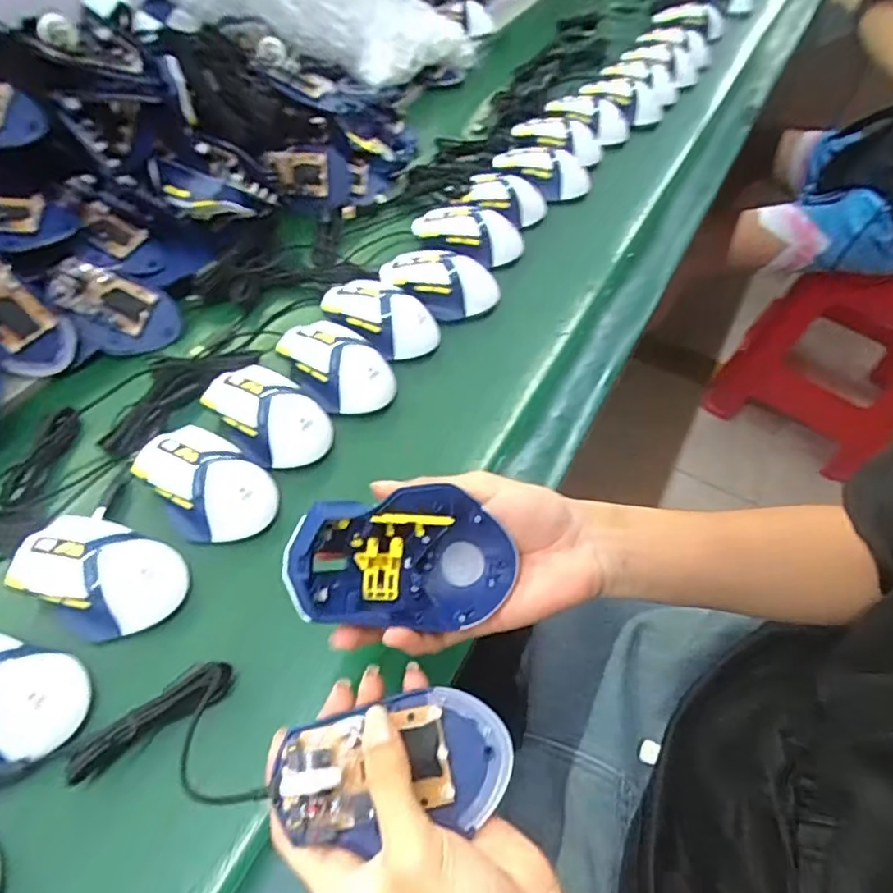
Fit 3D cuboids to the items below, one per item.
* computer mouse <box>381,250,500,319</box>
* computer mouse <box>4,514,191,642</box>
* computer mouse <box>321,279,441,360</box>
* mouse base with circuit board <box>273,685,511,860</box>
[{"bbox_3d":[-0.008,-0.169,0.588,0.119,0.039,0.069,14,56,8],"label":"computer mouse"},{"bbox_3d":[-0.247,0.090,0.407,0.113,0.034,0.073,15,56,8],"label":"computer mouse"},{"bbox_3d":[-0.066,-0.128,0.563,0.120,0.034,0.067,30,59,17],"label":"computer mouse"},{"bbox_3d":[-0.023,0.154,0.282,0.110,0.023,0.056,-3,55,-15],"label":"mouse base with circuit board"}]

